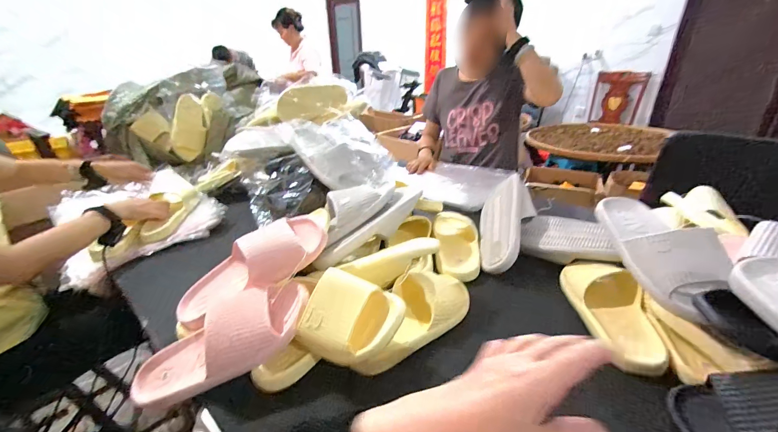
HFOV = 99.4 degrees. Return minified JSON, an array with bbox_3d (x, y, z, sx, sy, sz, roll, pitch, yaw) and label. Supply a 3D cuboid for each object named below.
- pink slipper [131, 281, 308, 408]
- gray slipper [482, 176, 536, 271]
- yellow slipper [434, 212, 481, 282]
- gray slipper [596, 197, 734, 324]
[{"bbox_3d":[-0.237,0.168,0.454,0.248,0.080,0.090,-29,29,-1],"label":"pink slipper"},{"bbox_3d":[0.258,0.030,0.743,0.139,0.077,0.280,-36,22,43],"label":"gray slipper"},{"bbox_3d":[0.147,0.056,0.715,0.092,0.054,0.204,2,27,7],"label":"yellow slipper"},{"bbox_3d":[0.436,0.038,0.527,0.101,0.090,0.289,-1,40,8],"label":"gray slipper"}]

